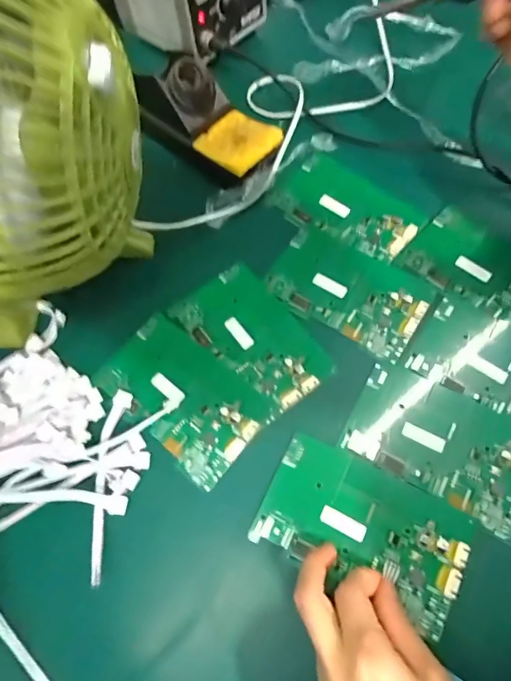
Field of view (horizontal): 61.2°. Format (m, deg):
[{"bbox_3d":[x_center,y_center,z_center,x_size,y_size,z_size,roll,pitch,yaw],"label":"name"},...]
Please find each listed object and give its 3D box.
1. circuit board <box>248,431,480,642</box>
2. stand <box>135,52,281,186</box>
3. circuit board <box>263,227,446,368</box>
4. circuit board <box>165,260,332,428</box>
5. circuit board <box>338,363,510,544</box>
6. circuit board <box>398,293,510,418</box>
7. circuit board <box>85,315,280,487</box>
[{"bbox_3d":[0.072,0.124,0.291,0.131,0.009,0.078,24,69,13],"label":"circuit board"},{"bbox_3d":[-0.049,-0.218,0.416,0.151,0.066,0.070,40,74,18],"label":"stand"},{"bbox_3d":[0.079,-0.046,0.368,0.131,0.008,0.080,30,71,15],"label":"circuit board"},{"bbox_3d":[-0.003,-0.006,0.355,0.075,0.010,0.131,-38,70,-13],"label":"circuit board"},{"bbox_3d":[0.137,0.072,0.312,0.130,0.010,0.078,28,70,14],"label":"circuit board"},{"bbox_3d":[0.189,0.022,0.330,0.134,0.009,0.079,34,72,16],"label":"circuit board"},{"bbox_3d":[-0.058,0.040,0.337,0.130,0.010,0.080,37,73,17],"label":"circuit board"}]

